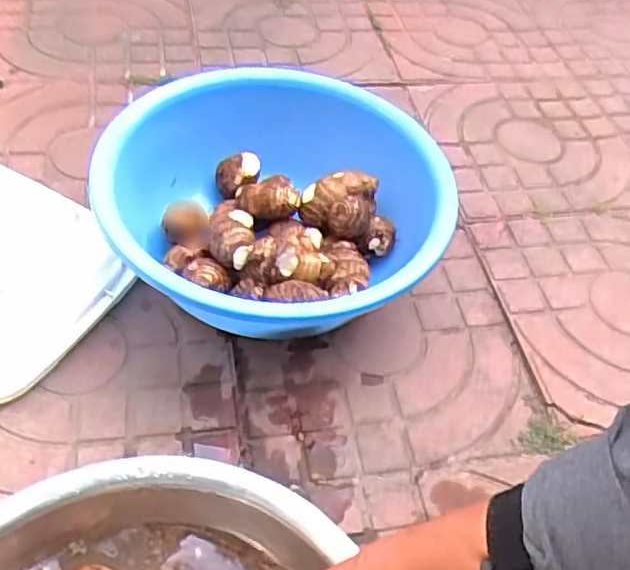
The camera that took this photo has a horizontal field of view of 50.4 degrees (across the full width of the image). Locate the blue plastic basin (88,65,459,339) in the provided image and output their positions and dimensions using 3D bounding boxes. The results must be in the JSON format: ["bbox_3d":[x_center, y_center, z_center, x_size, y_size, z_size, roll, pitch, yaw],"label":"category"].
[{"bbox_3d":[-0.047,-0.073,0.706,0.312,0.140,0.336,3,48,-3],"label":"blue plastic basin"}]

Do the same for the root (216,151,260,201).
[{"bbox_3d":[-0.090,-0.129,0.782,0.052,0.042,0.053,-1,48,-7],"label":"root"}]

